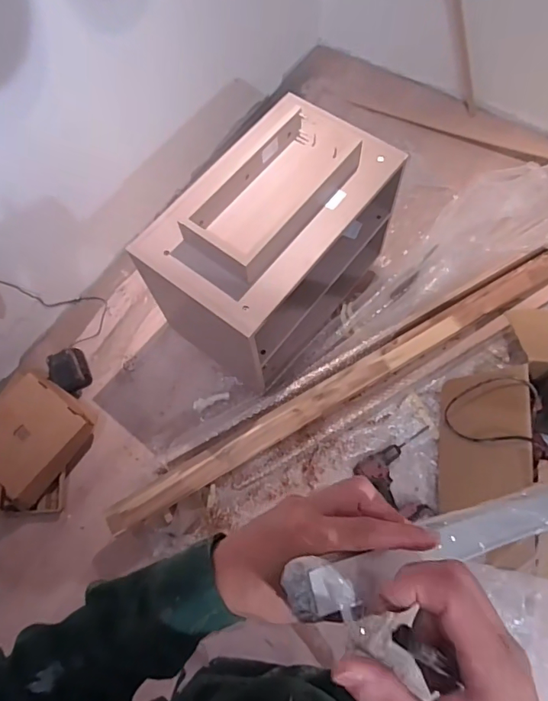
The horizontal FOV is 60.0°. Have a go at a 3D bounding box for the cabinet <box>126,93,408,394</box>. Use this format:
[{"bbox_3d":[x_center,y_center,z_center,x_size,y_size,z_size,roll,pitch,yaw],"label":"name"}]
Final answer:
[{"bbox_3d":[-0.004,-0.286,1.302,0.396,0.480,0.598,37,73,16],"label":"cabinet"}]

